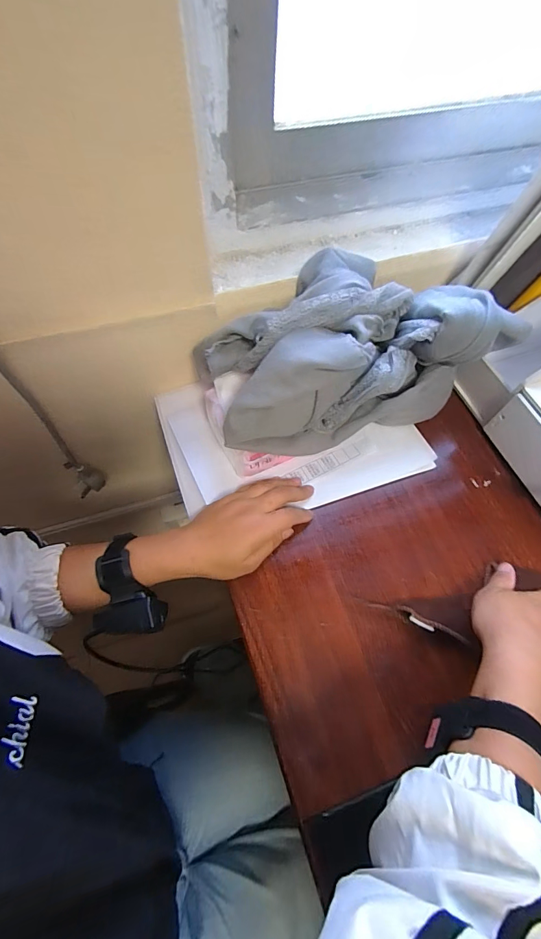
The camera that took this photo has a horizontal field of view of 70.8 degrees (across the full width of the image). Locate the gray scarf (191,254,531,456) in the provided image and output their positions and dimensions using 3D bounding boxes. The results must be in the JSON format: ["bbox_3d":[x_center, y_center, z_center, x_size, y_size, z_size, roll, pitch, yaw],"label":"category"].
[{"bbox_3d":[0.087,-0.130,0.413,0.315,0.121,0.164,-19,67,-11],"label":"gray scarf"}]

